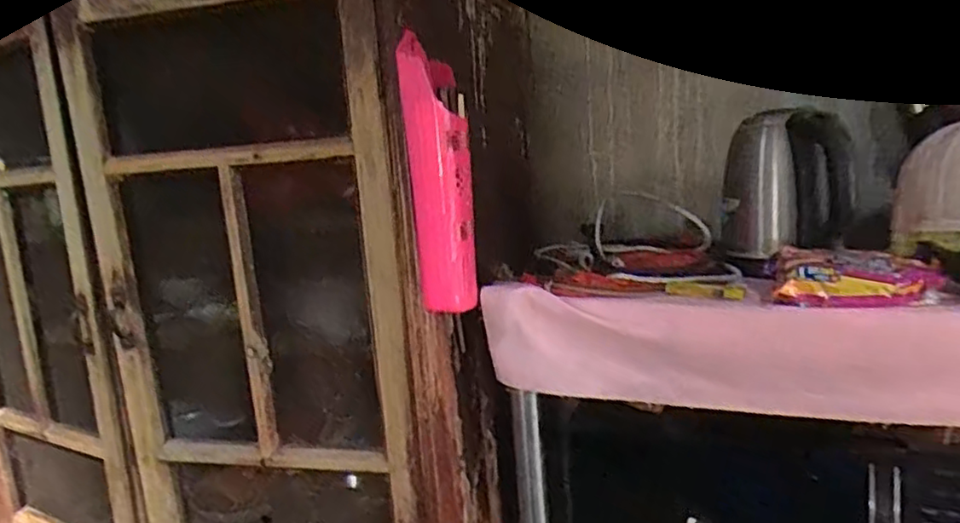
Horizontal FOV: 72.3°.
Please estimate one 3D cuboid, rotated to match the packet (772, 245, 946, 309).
[{"bbox_3d":[0.386,0.014,0.676,0.150,0.041,0.095,0,11,24],"label":"packet"}]

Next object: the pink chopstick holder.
[{"bbox_3d":[-0.044,-0.092,0.734,0.066,0.291,0.057,-6,10,-6],"label":"pink chopstick holder"}]

